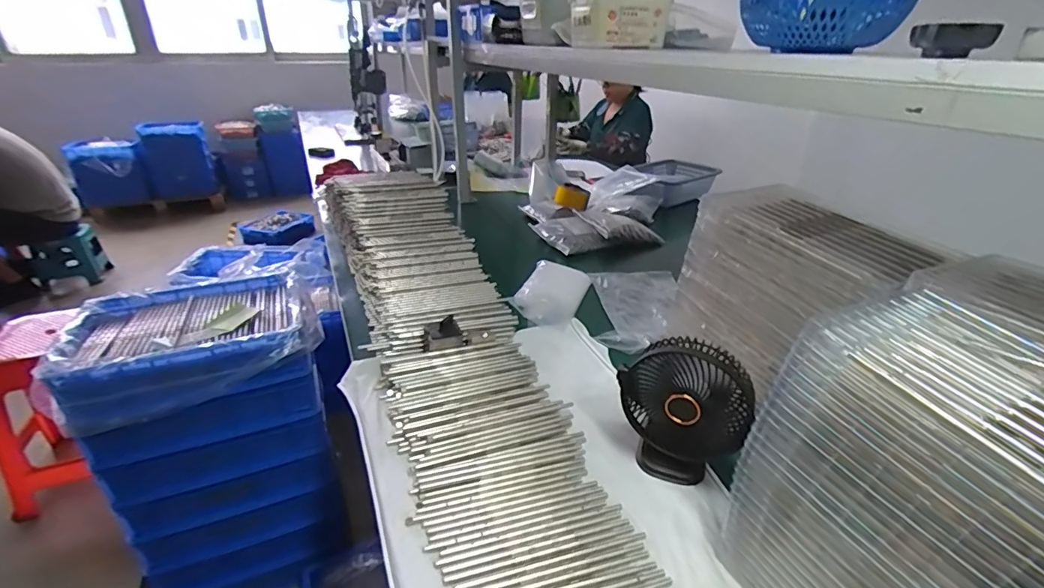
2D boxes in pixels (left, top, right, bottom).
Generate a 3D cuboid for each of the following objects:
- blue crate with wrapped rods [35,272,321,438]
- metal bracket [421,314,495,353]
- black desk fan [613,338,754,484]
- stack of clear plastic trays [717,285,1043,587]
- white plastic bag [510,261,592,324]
[{"bbox_3d":[-0.657,0.090,1.020,0.433,0.112,0.320,-10,29,-19],"label":"blue crate with wrapped rods"},{"bbox_3d":[-0.104,0.064,0.804,0.119,0.046,0.052,-8,28,-15],"label":"metal bracket"},{"bbox_3d":[0.196,0.140,0.596,0.150,0.189,0.068,10,29,18],"label":"black desk fan"},{"bbox_3d":[0.352,0.192,0.395,0.196,0.267,0.271,-12,35,-23],"label":"stack of clear plastic trays"},{"bbox_3d":[0.067,-0.007,1.051,0.128,0.033,0.214,10,29,18],"label":"white plastic bag"}]

